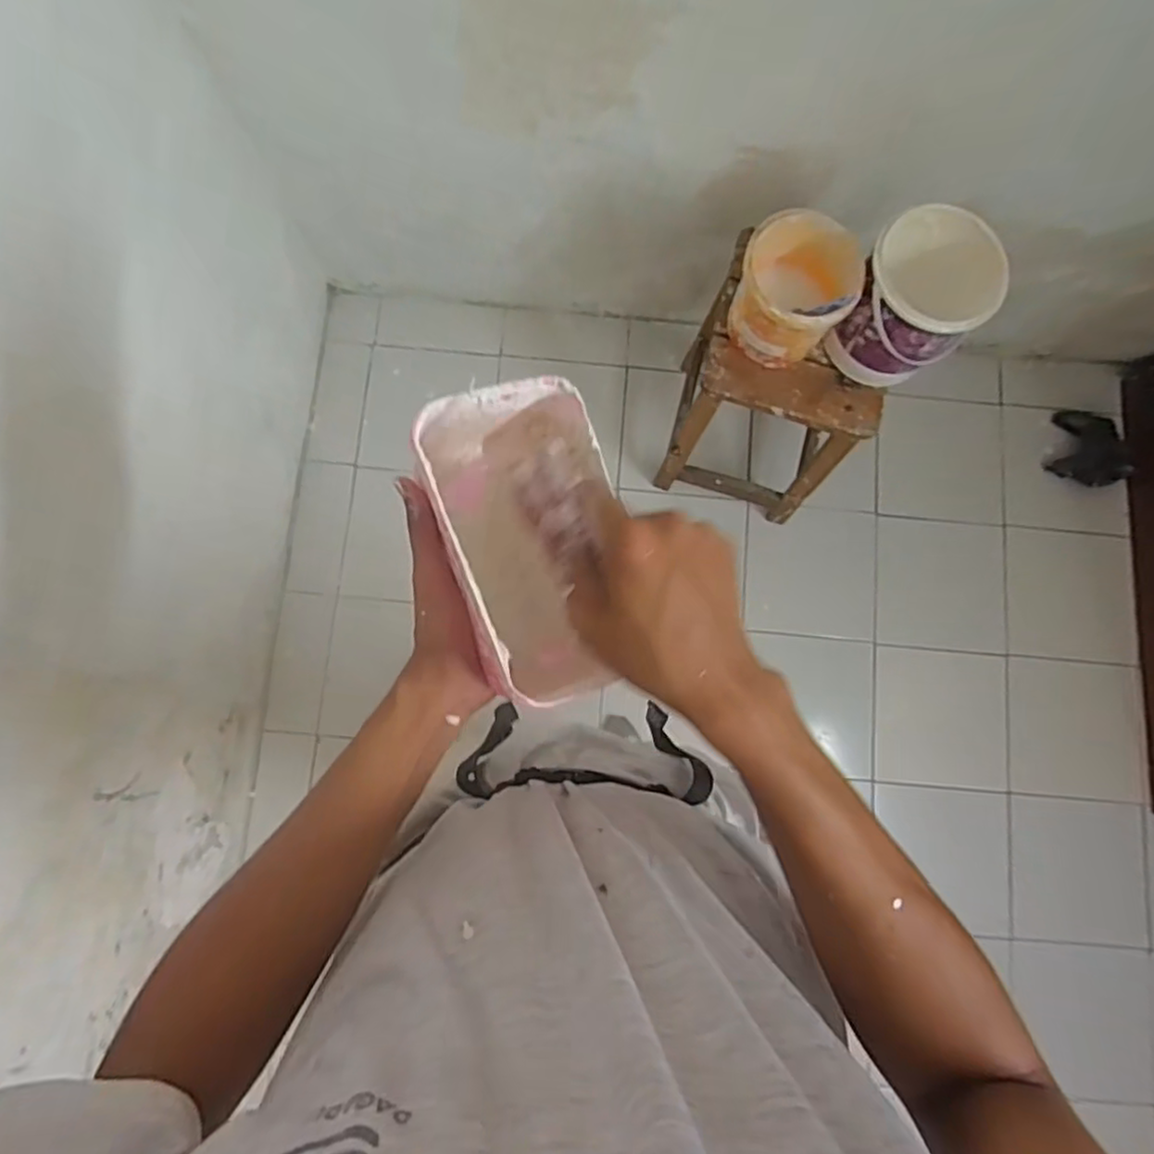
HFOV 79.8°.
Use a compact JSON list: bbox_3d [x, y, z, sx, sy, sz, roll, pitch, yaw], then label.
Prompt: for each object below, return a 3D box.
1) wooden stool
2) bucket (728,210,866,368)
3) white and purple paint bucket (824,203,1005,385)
[{"bbox_3d":[0.356,-0.343,1.304,0.290,0.459,0.303,17,81,1],"label":"wooden stool"},{"bbox_3d":[0.307,-0.411,1.008,0.150,0.156,0.151,0,81,-2],"label":"bucket"},{"bbox_3d":[0.472,-0.391,0.979,0.177,0.176,0.170,37,81,4],"label":"white and purple paint bucket"}]

